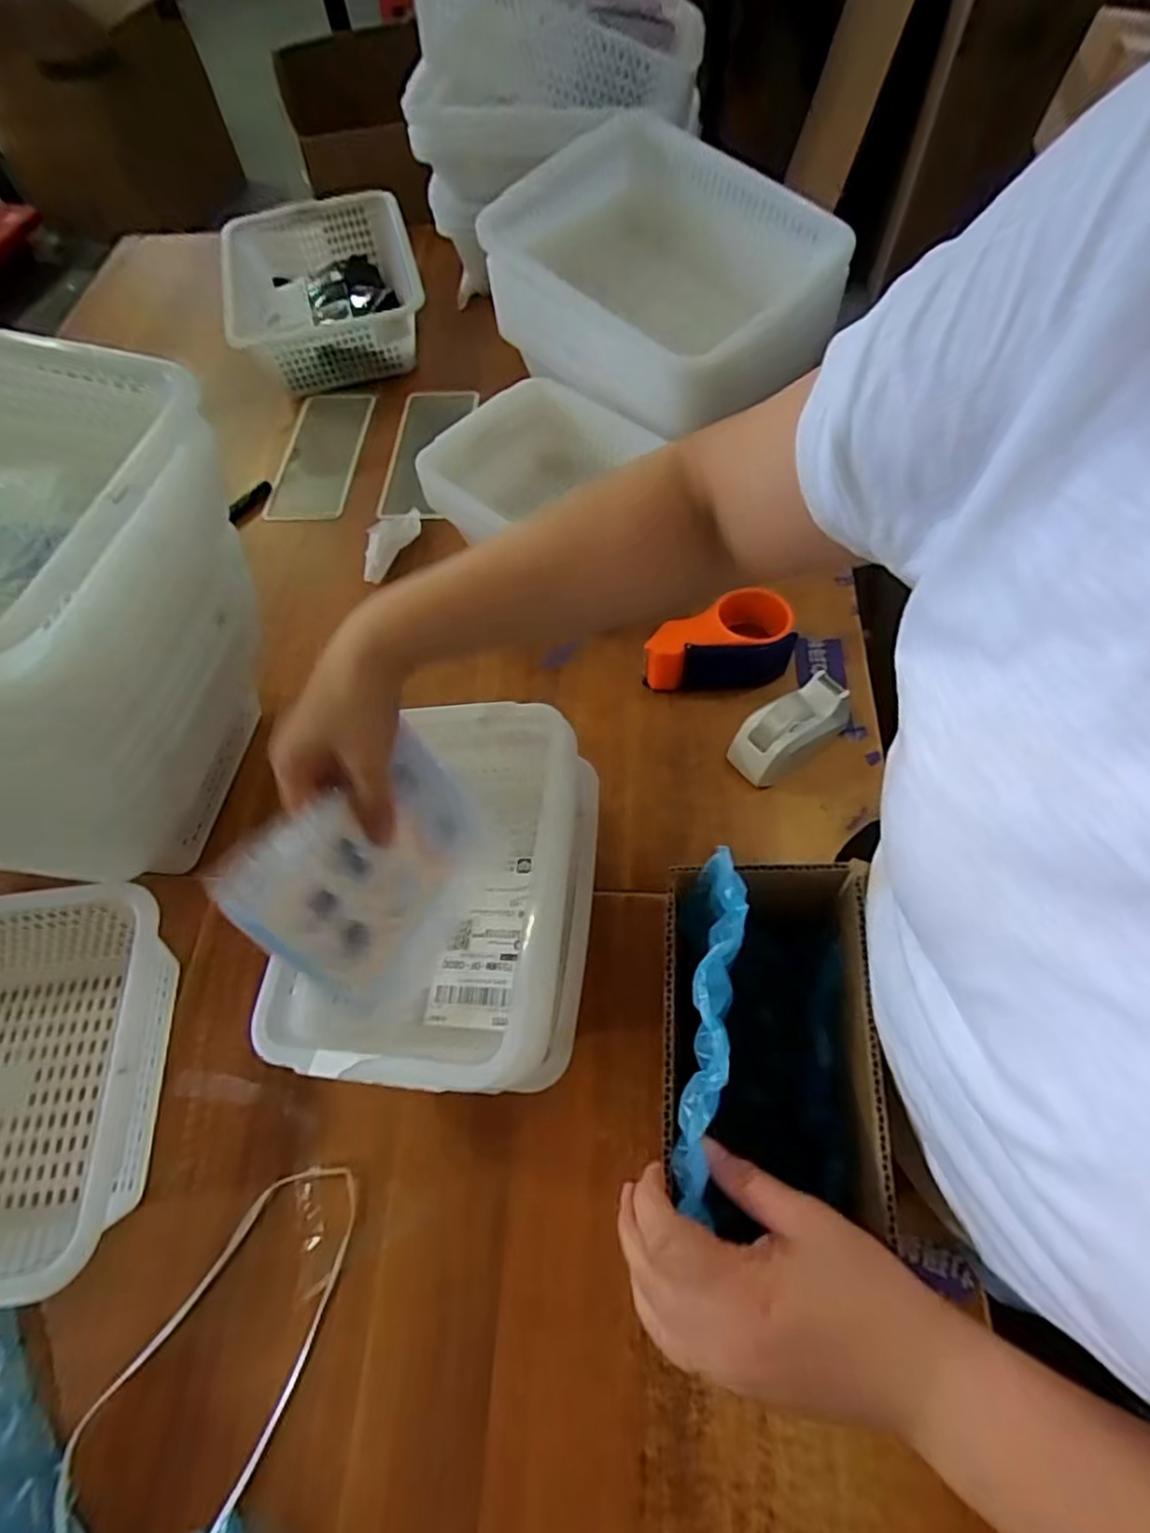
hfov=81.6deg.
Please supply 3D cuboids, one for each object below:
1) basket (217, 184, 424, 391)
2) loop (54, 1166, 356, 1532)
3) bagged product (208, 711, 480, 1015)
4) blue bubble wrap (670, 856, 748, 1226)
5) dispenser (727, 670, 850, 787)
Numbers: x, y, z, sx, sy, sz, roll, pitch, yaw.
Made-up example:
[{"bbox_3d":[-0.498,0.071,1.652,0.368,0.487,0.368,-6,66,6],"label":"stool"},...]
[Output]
[{"bbox_3d":[-0.372,-0.689,0.990,0.278,0.116,0.325,-14,62,-4],"label":"basket"},{"bbox_3d":[-0.235,0.406,0.450,0.116,0.019,0.255,32,69,19],"label":"loop"},{"bbox_3d":[-0.118,0.054,0.394,0.014,0.124,0.149,-3,44,38],"label":"bagged product"},{"bbox_3d":[0.070,0.129,0.343,0.020,0.030,0.170,9,70,9],"label":"blue bubble wrap"},{"bbox_3d":[0.202,-0.038,0.623,0.113,0.067,0.055,-33,65,-13],"label":"dispenser"}]

